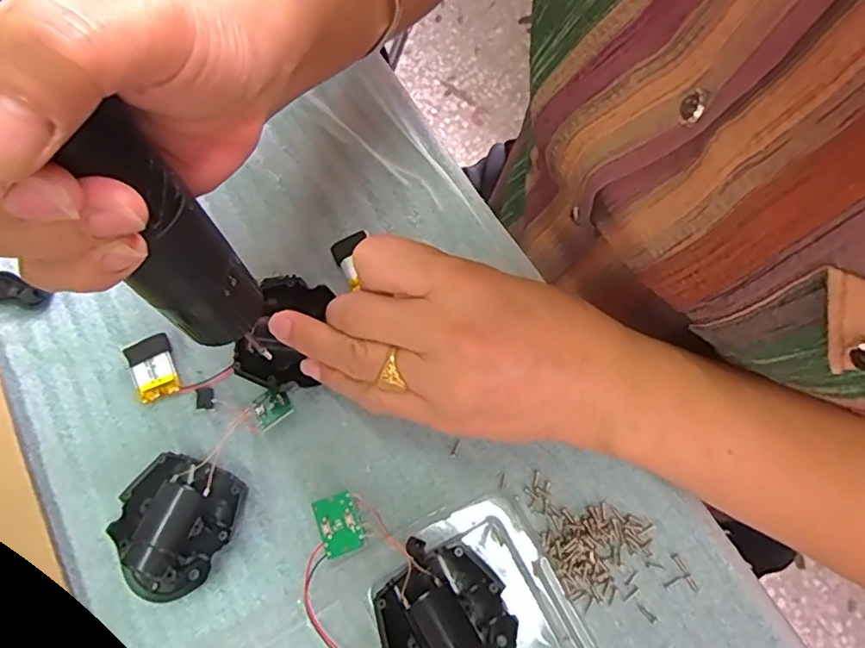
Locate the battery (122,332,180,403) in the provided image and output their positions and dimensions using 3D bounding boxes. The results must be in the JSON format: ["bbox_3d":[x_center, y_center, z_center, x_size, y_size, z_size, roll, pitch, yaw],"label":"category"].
[{"bbox_3d":[-0.139,0.022,0.295,0.020,0.008,0.031,-22,73,-6],"label":"battery"}]

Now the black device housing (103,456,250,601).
[{"bbox_3d":[-0.116,0.091,0.264,0.049,0.025,0.057,23,74,9],"label":"black device housing"}]

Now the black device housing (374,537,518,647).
[{"bbox_3d":[0.007,0.124,0.246,0.051,0.026,0.063,-42,76,-12],"label":"black device housing"}]

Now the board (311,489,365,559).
[{"bbox_3d":[-0.042,0.090,0.265,0.018,0.004,0.025,-18,73,-9],"label":"board"}]

